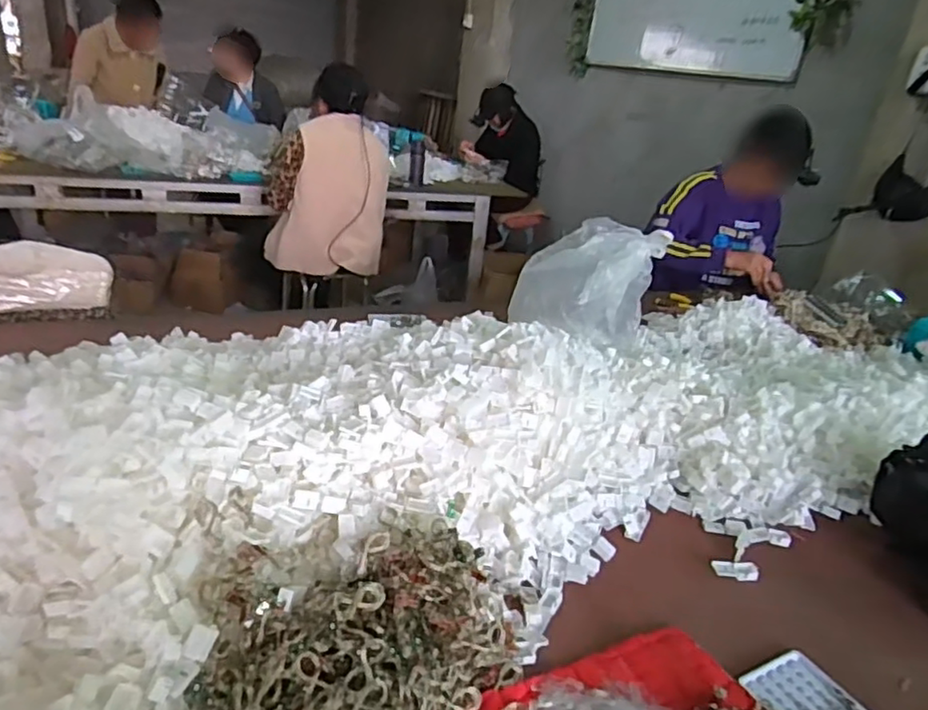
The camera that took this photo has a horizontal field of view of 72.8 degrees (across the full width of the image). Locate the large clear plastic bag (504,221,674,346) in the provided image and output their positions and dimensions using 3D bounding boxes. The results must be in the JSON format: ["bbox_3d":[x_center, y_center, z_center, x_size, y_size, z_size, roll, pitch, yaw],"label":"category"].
[{"bbox_3d":[0.241,-0.154,1.239,0.229,0.189,0.204,-14,32,-37],"label":"large clear plastic bag"}]

